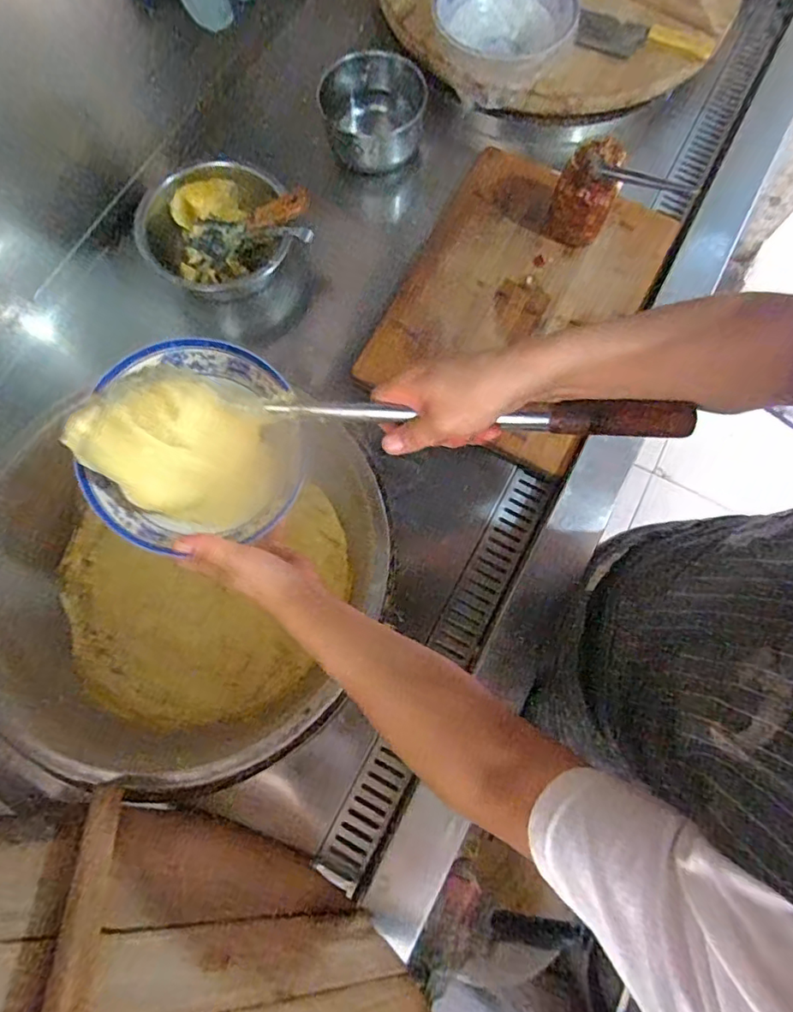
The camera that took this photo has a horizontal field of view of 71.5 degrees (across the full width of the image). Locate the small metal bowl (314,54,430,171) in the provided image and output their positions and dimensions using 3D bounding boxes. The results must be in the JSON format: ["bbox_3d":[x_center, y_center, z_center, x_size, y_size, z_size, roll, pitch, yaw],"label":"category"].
[{"bbox_3d":[-0.036,-0.590,0.836,0.157,0.101,0.151,0,73,0],"label":"small metal bowl"}]

